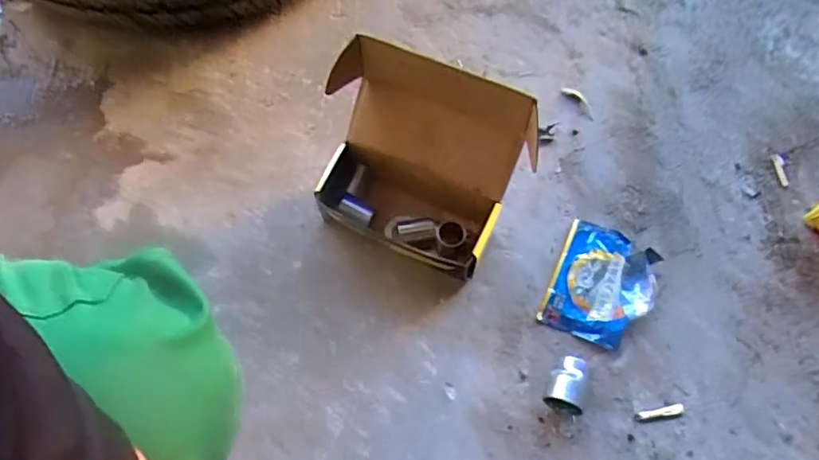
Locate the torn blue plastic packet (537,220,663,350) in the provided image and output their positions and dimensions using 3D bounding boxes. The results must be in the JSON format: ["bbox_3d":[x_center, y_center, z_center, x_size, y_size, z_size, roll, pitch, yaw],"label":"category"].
[{"bbox_3d":[0.200,0.057,0.599,0.098,0.012,0.121,24,71,8],"label":"torn blue plastic packet"}]

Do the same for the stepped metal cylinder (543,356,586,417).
[{"bbox_3d":[0.152,0.149,0.556,0.036,0.036,0.051,19,71,6],"label":"stepped metal cylinder"}]

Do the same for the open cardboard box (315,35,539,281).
[{"bbox_3d":[0.005,-0.061,0.560,0.189,0.172,0.127,22,71,7],"label":"open cardboard box"}]

